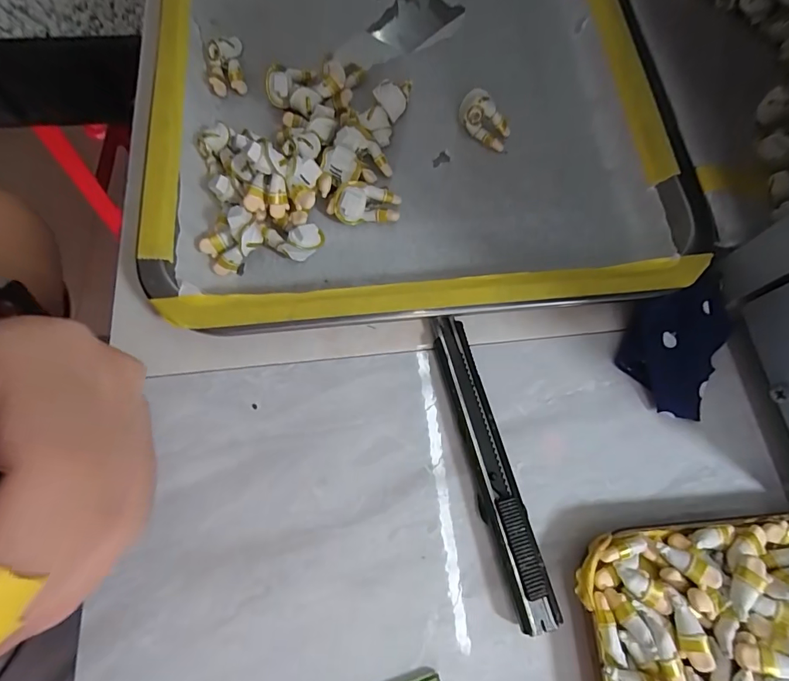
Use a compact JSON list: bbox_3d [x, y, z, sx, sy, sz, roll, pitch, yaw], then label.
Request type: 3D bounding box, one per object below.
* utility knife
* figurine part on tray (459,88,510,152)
[{"bbox_3d":[0.038,0.048,0.176,0.015,0.011,0.124,-13,73,-7],"label":"utility knife"},{"bbox_3d":[0.048,-0.117,0.224,0.028,0.021,0.013,32,72,9],"label":"figurine part on tray"}]

